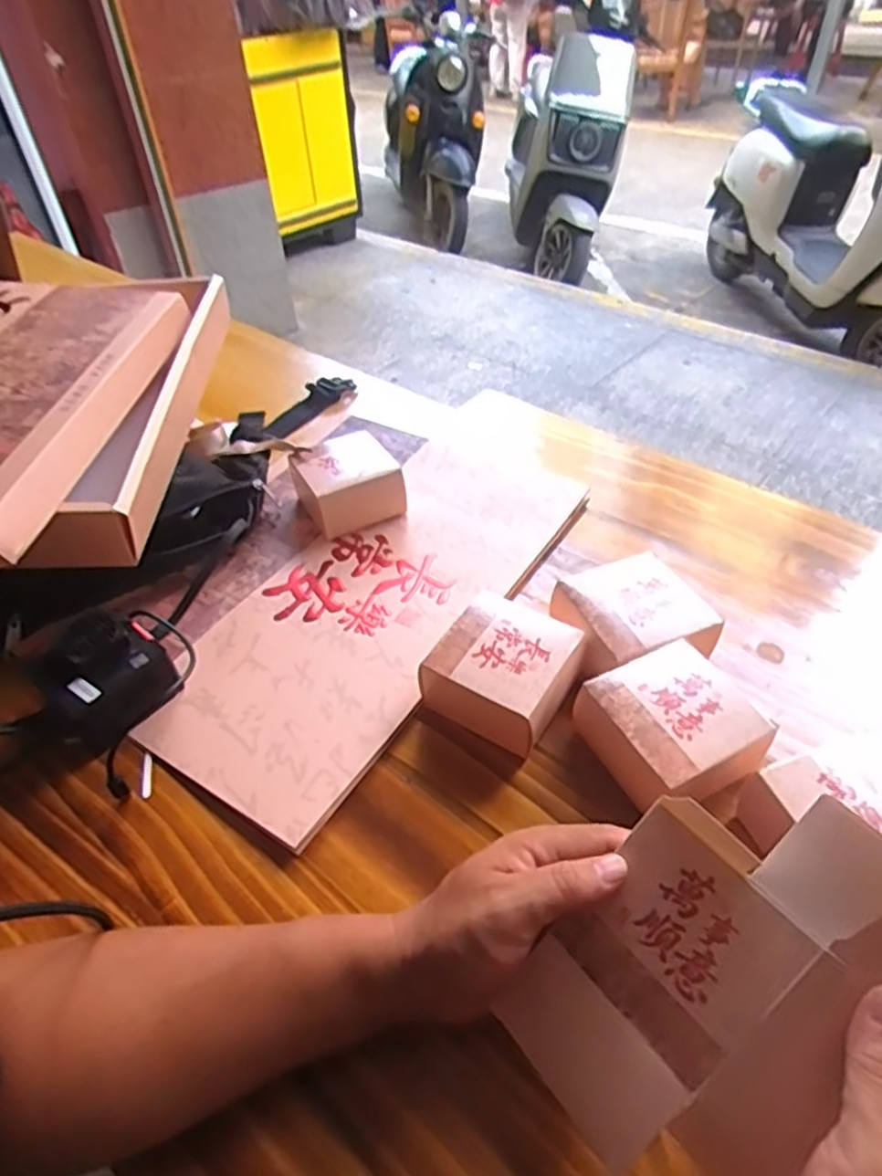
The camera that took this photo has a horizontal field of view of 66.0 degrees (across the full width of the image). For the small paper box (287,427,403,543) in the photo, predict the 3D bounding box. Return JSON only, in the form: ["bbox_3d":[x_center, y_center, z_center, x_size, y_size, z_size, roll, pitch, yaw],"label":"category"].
[{"bbox_3d":[-0.090,-0.101,0.648,0.087,0.057,0.092,-21,45,-16],"label":"small paper box"}]

